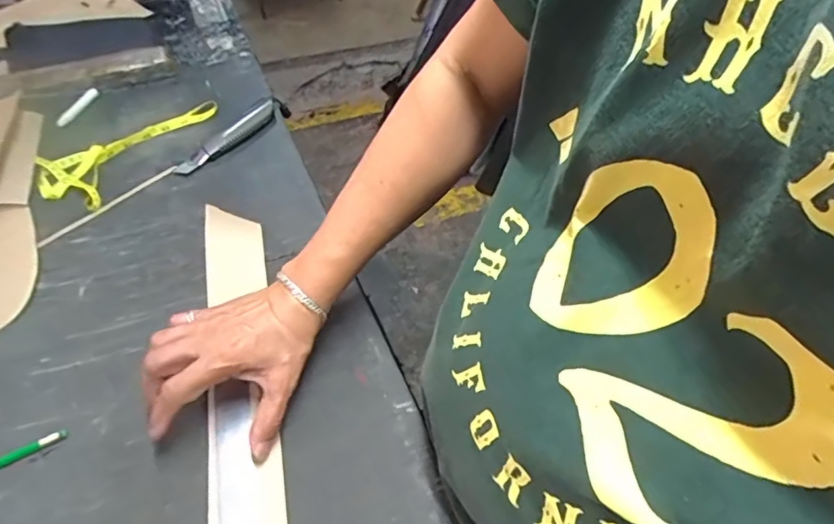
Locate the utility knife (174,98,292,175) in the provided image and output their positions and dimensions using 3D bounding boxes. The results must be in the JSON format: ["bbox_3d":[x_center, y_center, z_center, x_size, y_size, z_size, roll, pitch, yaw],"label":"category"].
[{"bbox_3d":[-0.238,-0.175,0.681,0.034,0.010,0.192,27,56,19],"label":"utility knife"}]

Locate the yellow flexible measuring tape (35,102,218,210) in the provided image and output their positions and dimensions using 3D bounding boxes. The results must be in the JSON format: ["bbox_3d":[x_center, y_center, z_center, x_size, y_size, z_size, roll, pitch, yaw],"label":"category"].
[{"bbox_3d":[-0.381,-0.161,0.664,0.116,0.011,0.229,19,54,13],"label":"yellow flexible measuring tape"}]

